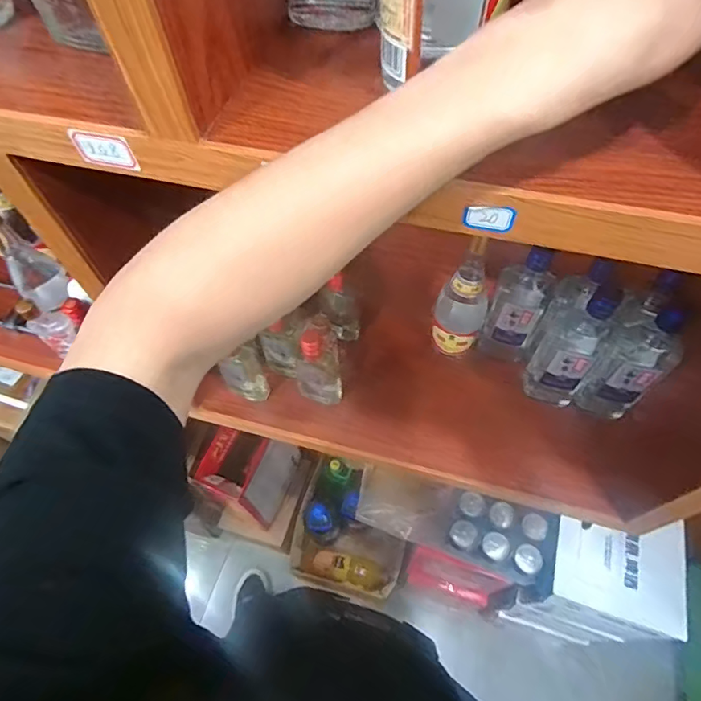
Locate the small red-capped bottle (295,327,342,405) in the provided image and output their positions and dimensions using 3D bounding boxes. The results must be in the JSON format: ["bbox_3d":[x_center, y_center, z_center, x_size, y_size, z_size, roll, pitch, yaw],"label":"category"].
[{"bbox_3d":[-0.049,0.019,0.672,0.065,0.162,0.056,-10,58,-3],"label":"small red-capped bottle"}]

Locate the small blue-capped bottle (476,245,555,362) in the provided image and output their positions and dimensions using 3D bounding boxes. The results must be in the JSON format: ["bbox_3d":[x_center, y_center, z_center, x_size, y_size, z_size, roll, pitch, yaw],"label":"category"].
[{"bbox_3d":[0.235,-0.057,0.675,0.075,0.227,0.051,18,61,13],"label":"small blue-capped bottle"}]

